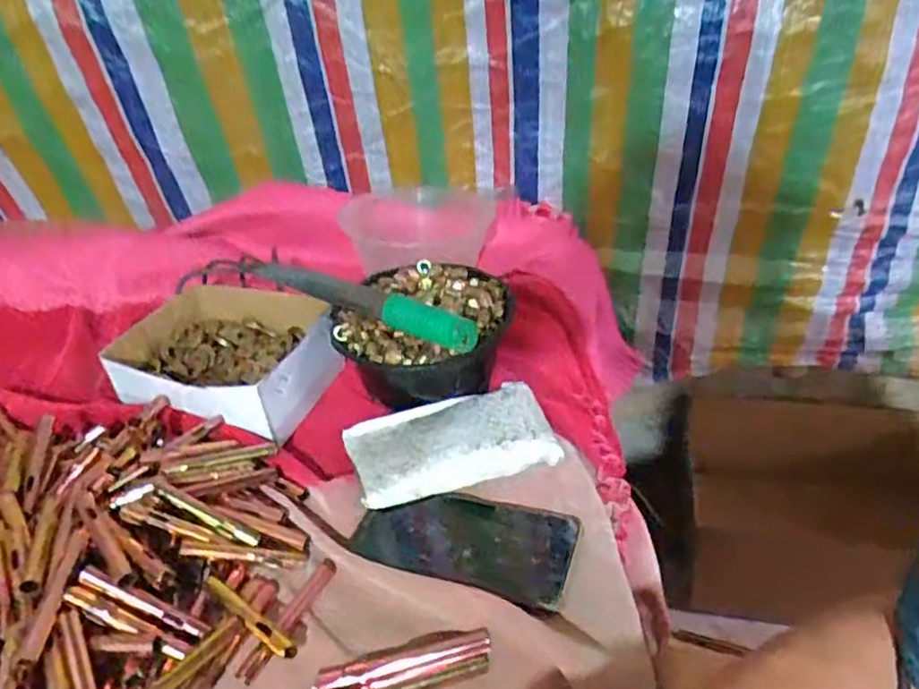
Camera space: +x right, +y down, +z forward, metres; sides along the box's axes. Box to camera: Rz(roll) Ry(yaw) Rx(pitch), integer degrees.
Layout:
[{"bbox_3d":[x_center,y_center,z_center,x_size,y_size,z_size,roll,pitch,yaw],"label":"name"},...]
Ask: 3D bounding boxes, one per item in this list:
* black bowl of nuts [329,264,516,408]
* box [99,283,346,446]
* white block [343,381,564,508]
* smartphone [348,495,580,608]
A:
[{"bbox_3d":[-0.029,-0.007,0.619,0.144,0.076,0.162,7,35,15],"label":"black bowl of nuts"},{"bbox_3d":[-0.202,0.007,0.619,0.190,0.059,0.162,11,36,20],"label":"box"},{"bbox_3d":[-0.006,0.077,0.543,0.158,0.023,0.089,-11,35,-11],"label":"white block"},{"bbox_3d":[0.005,0.134,0.482,0.151,0.016,0.070,10,36,19],"label":"smartphone"}]

